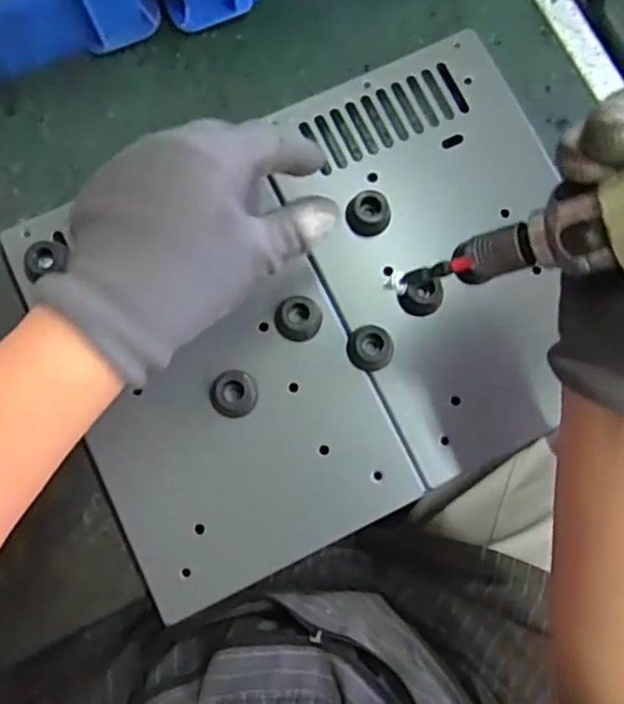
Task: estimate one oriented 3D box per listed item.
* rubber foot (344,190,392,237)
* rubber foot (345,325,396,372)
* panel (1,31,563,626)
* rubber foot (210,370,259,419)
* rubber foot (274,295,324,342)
[{"bbox_3d":[0.031,-0.076,0.371,0.024,0.013,0.021,18,80,3],"label":"rubber foot"},{"bbox_3d":[0.031,-0.002,0.357,0.023,0.012,0.023,13,80,2],"label":"rubber foot"},{"bbox_3d":[0.010,-0.026,0.363,0.290,0.018,0.223,-26,81,-5],"label":"panel"},{"bbox_3d":[-0.041,0.022,0.352,0.023,0.011,0.025,0,80,0],"label":"rubber foot"},{"bbox_3d":[-0.007,-0.018,0.358,0.023,0.014,0.022,0,80,0],"label":"rubber foot"}]

